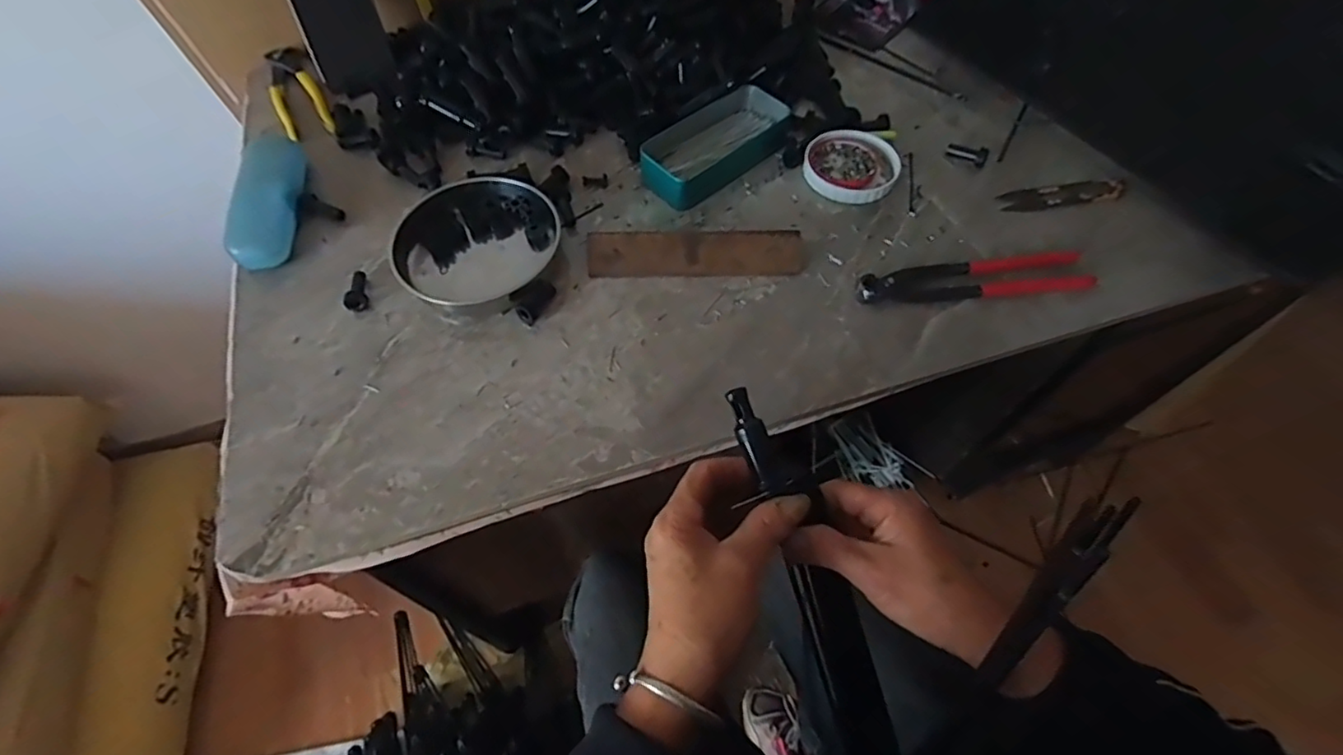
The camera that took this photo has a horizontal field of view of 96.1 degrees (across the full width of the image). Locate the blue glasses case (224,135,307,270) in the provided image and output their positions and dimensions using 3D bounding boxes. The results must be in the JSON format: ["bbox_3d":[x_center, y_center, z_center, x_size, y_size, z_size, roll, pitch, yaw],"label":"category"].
[{"bbox_3d":[-0.359,-0.165,0.538,0.043,0.032,0.154,-9,59,-5],"label":"blue glasses case"}]

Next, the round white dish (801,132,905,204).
[{"bbox_3d":[0.171,-0.203,0.574,0.086,0.014,0.092,0,58,0],"label":"round white dish"}]

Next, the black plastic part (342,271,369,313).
[{"bbox_3d":[-0.262,-0.073,0.502,0.018,0.013,0.042,-12,47,-9],"label":"black plastic part"}]

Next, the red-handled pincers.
[{"bbox_3d":[0.254,-0.083,0.506,0.200,0.016,0.037,-7,59,-4],"label":"red-handled pincers"}]

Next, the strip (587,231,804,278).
[{"bbox_3d":[0.021,-0.104,0.511,0.179,0.007,0.037,0,104,-1],"label":"strip"}]

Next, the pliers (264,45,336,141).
[{"bbox_3d":[-0.400,-0.304,0.643,0.048,0.018,0.171,-26,62,-15],"label":"pliers"}]

